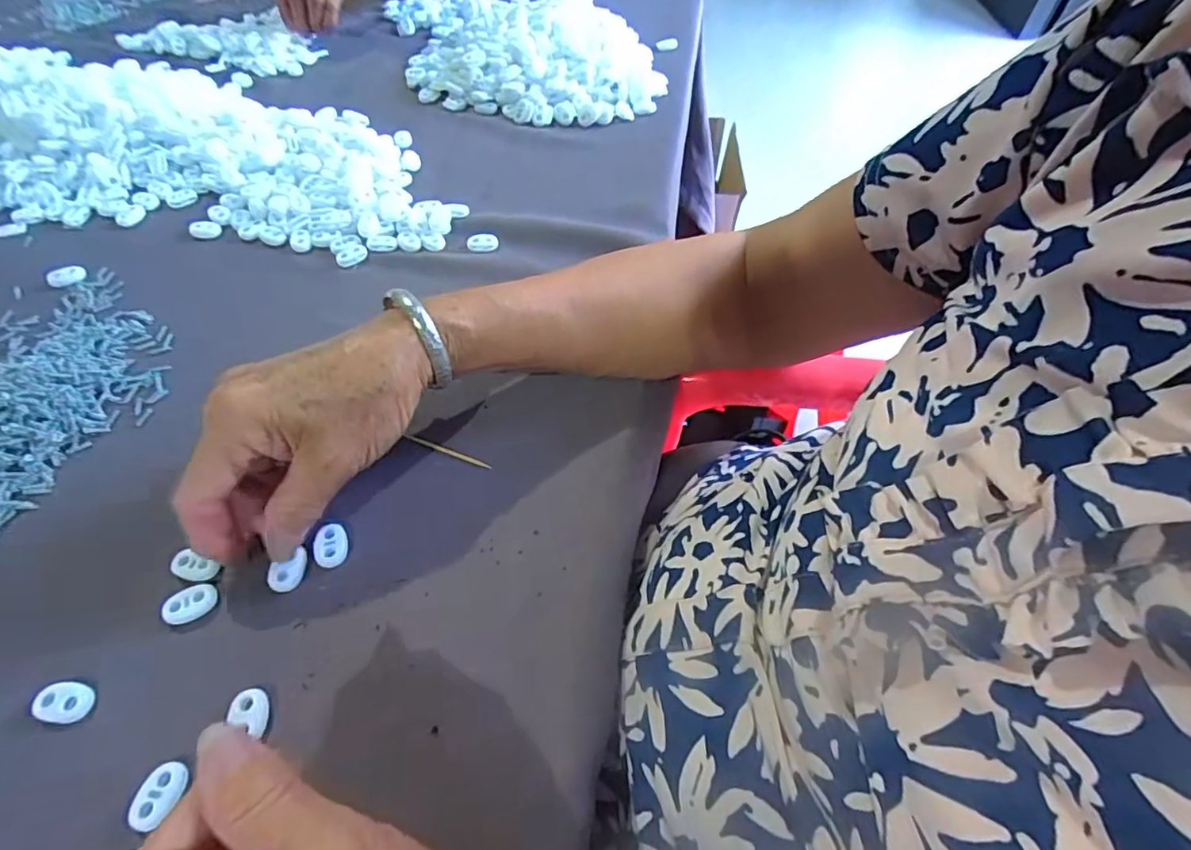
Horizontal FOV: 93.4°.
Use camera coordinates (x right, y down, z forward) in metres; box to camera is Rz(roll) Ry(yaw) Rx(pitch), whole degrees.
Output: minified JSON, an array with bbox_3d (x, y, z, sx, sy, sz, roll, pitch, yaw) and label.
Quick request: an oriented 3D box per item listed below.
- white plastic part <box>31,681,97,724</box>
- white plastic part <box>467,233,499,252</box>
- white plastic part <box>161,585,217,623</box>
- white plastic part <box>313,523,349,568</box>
[{"bbox_3d":[-0.226,0.117,0.237,0.022,0.004,0.015,8,55,4],"label":"white plastic part"},{"bbox_3d":[-0.084,-0.136,0.416,0.023,0.008,0.012,-9,56,-8],"label":"white plastic part"},{"bbox_3d":[-0.190,0.084,0.262,0.022,0.004,0.015,-13,56,-11],"label":"white plastic part"},{"bbox_3d":[-0.132,0.061,0.281,0.016,0.007,0.022,-6,55,-6],"label":"white plastic part"}]

